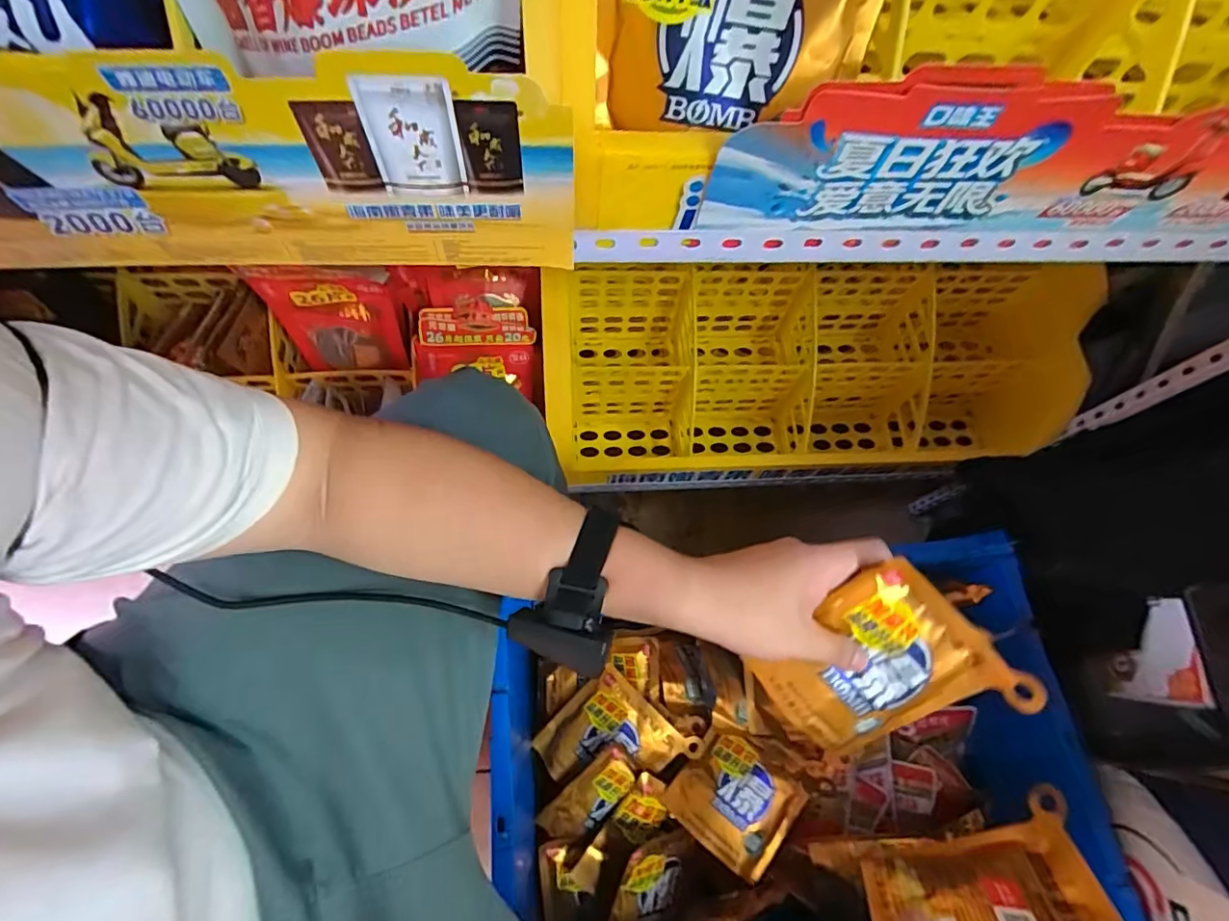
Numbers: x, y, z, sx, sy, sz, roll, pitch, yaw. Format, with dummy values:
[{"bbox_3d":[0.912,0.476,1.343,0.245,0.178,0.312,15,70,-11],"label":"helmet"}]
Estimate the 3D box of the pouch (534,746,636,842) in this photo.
[{"bbox_3d":[-0.026,0.378,0.611,0.120,0.014,0.051,-42,78,0],"label":"pouch"}]

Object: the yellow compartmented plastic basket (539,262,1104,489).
[{"bbox_3d":[0.264,-0.101,0.729,0.637,0.191,0.226,-2,72,-2],"label":"yellow compartmented plastic basket"}]

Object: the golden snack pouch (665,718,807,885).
[{"bbox_3d":[0.138,0.379,0.615,0.127,0.028,0.114,37,75,10],"label":"golden snack pouch"}]

